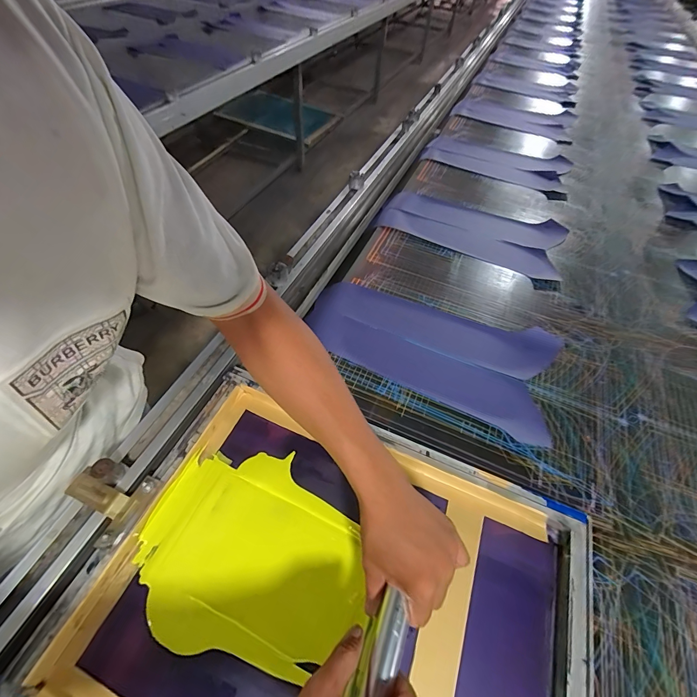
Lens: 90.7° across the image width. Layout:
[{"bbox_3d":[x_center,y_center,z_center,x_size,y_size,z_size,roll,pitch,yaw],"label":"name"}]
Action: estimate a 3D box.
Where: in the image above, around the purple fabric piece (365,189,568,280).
[{"bbox_3d":[0.303,-0.309,0.880,0.454,0.009,0.237,22,55,12],"label":"purple fabric piece"}]

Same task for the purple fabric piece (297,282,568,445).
[{"bbox_3d":[0.140,-0.005,0.625,0.436,0.012,0.221,20,54,10],"label":"purple fabric piece"}]

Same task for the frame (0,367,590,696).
[{"bbox_3d":[-0.016,0.279,0.386,0.527,0.030,0.401,21,55,11],"label":"frame"}]

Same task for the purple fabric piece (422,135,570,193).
[{"bbox_3d":[0.494,-0.636,1.160,0.464,0.013,0.294,19,54,10],"label":"purple fabric piece"}]

